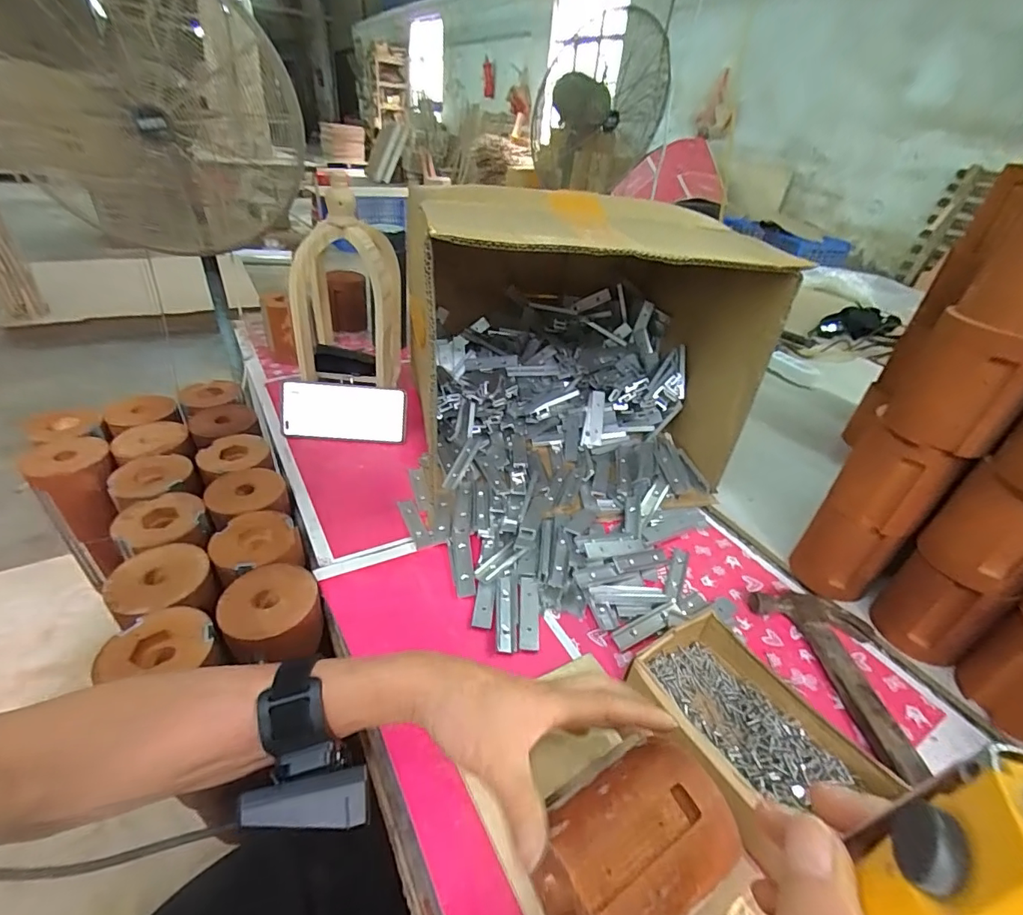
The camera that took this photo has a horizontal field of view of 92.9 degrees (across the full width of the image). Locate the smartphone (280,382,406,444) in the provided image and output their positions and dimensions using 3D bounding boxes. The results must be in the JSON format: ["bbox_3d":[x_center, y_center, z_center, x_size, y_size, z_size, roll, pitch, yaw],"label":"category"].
[{"bbox_3d":[-0.228,-0.060,0.664,0.160,0.076,0.009,2,12,-8],"label":"smartphone"}]

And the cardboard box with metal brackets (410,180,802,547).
[{"bbox_3d":[0.076,-0.145,0.642,0.389,0.288,0.375,-4,36,-14],"label":"cardboard box with metal brackets"}]

